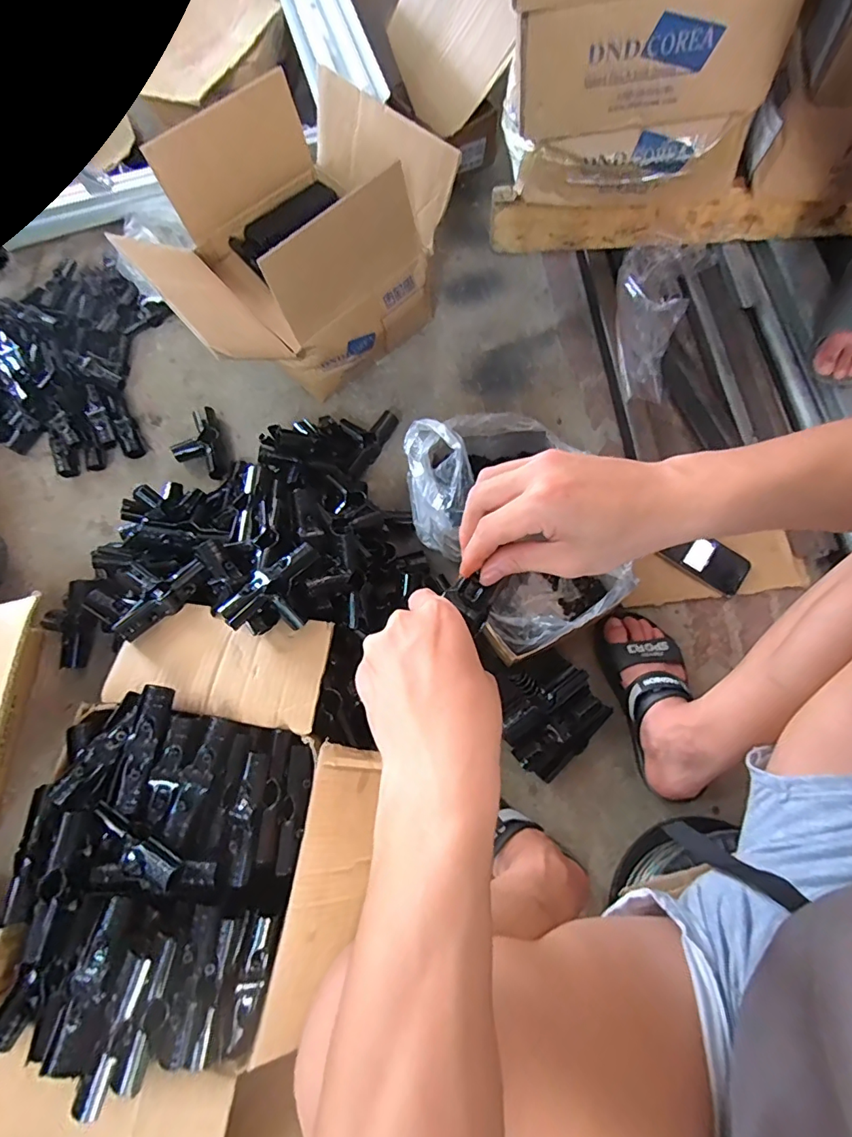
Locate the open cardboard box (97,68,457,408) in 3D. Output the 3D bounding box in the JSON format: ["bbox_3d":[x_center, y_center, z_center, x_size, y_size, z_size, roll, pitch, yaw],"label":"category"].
[{"bbox_3d":[-0.230,-0.530,0.835,0.440,0.247,0.370,-43,75,-11],"label":"open cardboard box"}]

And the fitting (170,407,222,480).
[{"bbox_3d":[-0.373,-0.219,0.850,0.090,0.031,0.105,27,75,11],"label":"fitting"}]

